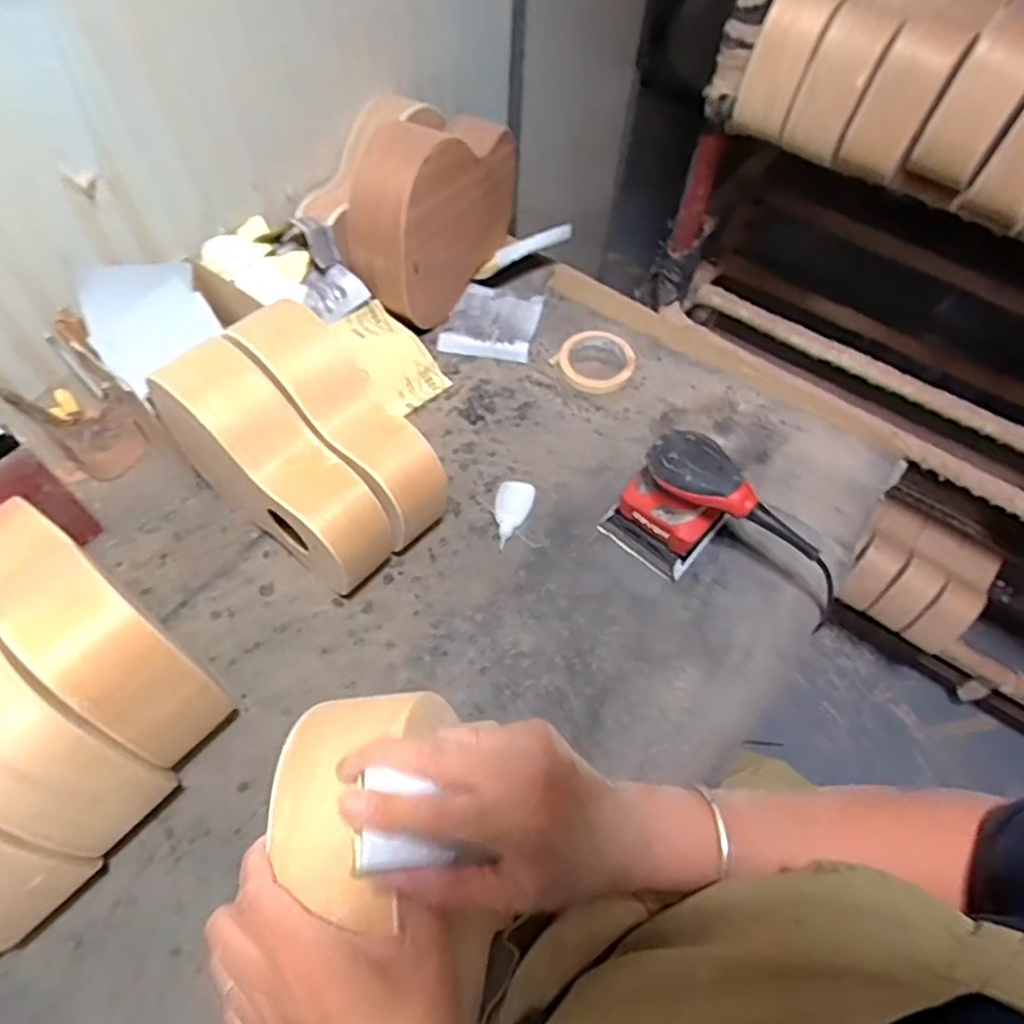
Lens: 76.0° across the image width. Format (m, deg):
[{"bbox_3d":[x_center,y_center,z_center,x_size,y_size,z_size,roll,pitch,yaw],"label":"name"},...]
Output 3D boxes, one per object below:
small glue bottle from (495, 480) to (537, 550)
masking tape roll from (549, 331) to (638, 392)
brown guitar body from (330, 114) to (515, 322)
[{"bbox_3d":[0.000,0.002,0.762,0.044,0.016,0.087,11,59,5],"label":"small glue bottle"},{"bbox_3d":[0.118,-0.210,0.890,0.101,0.028,0.100,1,58,-2],"label":"masking tape roll"},{"bbox_3d":[-0.101,-0.398,0.873,0.094,0.230,0.287,26,61,13],"label":"brown guitar body"}]

